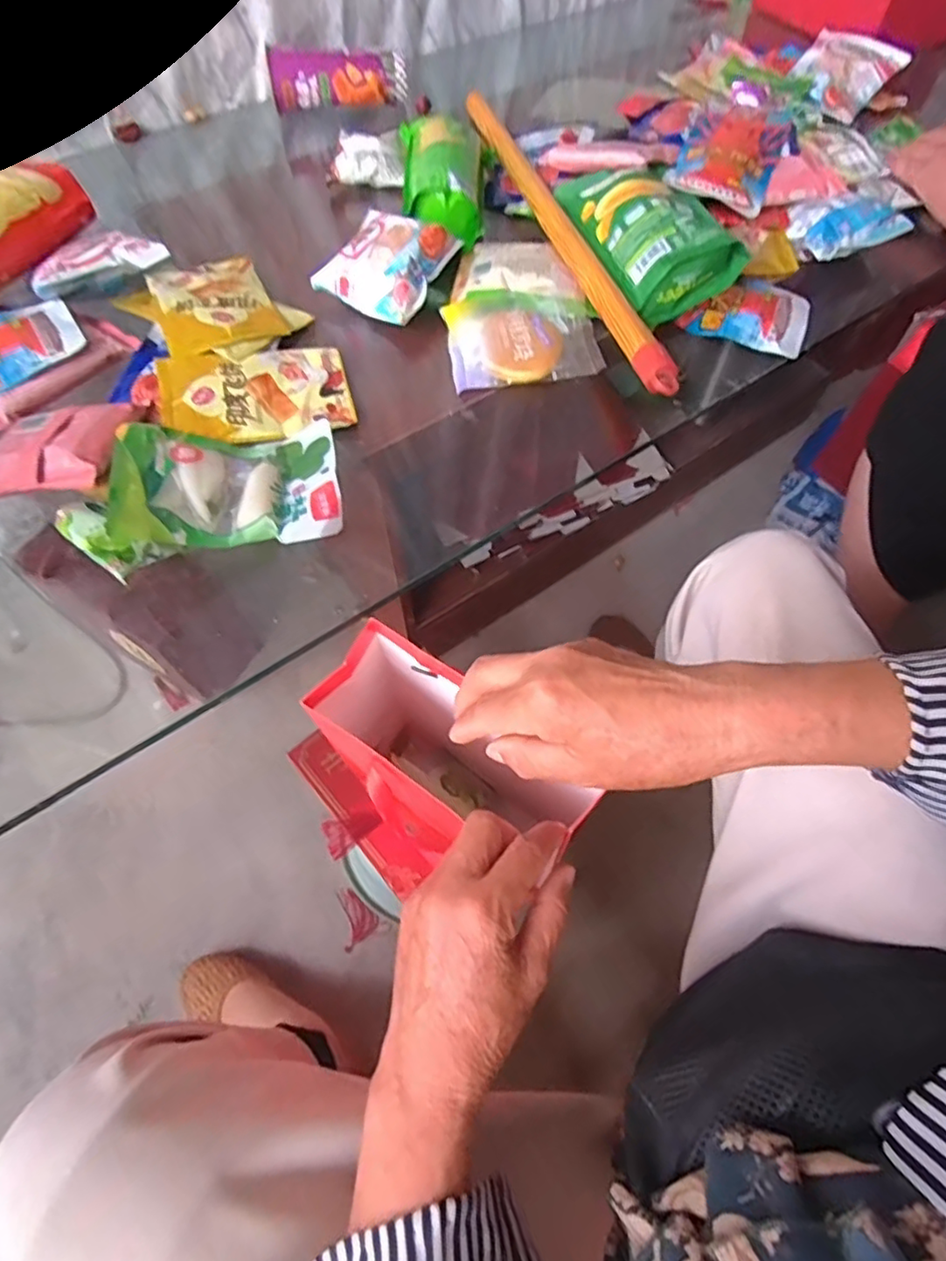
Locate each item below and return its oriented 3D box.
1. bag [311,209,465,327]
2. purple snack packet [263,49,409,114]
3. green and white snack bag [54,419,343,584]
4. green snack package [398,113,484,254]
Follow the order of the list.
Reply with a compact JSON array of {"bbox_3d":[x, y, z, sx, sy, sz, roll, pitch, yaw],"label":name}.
[{"bbox_3d":[-0.078,-0.351,0.579,0.113,0.048,0.112,30,65,16],"label":"bag"},{"bbox_3d":[-0.170,-0.700,0.772,0.169,0.052,0.031,-8,61,-4],"label":"purple snack packet"},{"bbox_3d":[-0.190,-0.107,0.443,0.182,0.047,0.129,-21,62,-10],"label":"green and white snack bag"},{"bbox_3d":[-0.031,-0.478,0.643,0.087,0.061,0.204,-3,61,-1],"label":"green snack package"}]

